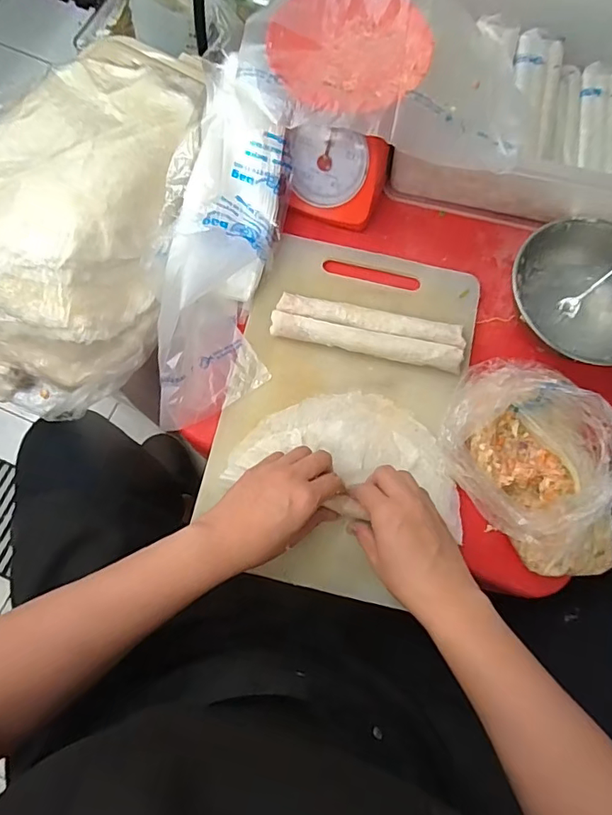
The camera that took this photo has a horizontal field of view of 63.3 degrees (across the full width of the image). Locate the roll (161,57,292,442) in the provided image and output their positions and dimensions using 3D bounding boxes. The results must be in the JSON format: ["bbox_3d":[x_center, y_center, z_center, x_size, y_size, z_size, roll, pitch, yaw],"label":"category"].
[{"bbox_3d":[-0.088,-0.167,0.536,0.109,0.102,0.370,11,90,1],"label":"roll"}]

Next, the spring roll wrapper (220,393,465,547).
[{"bbox_3d":[0.048,0.047,0.535,0.245,0.021,0.130,11,76,1],"label":"spring roll wrapper"}]

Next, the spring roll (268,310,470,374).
[{"bbox_3d":[0.068,-0.074,0.557,0.215,0.026,0.026,11,76,1],"label":"spring roll"}]

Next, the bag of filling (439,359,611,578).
[{"bbox_3d":[0.224,0.060,0.480,0.127,0.116,0.217,-31,79,-8],"label":"bag of filling"}]

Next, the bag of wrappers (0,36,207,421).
[{"bbox_3d":[-0.267,-0.229,0.562,0.271,0.102,0.447,20,77,4],"label":"bag of wrappers"}]

